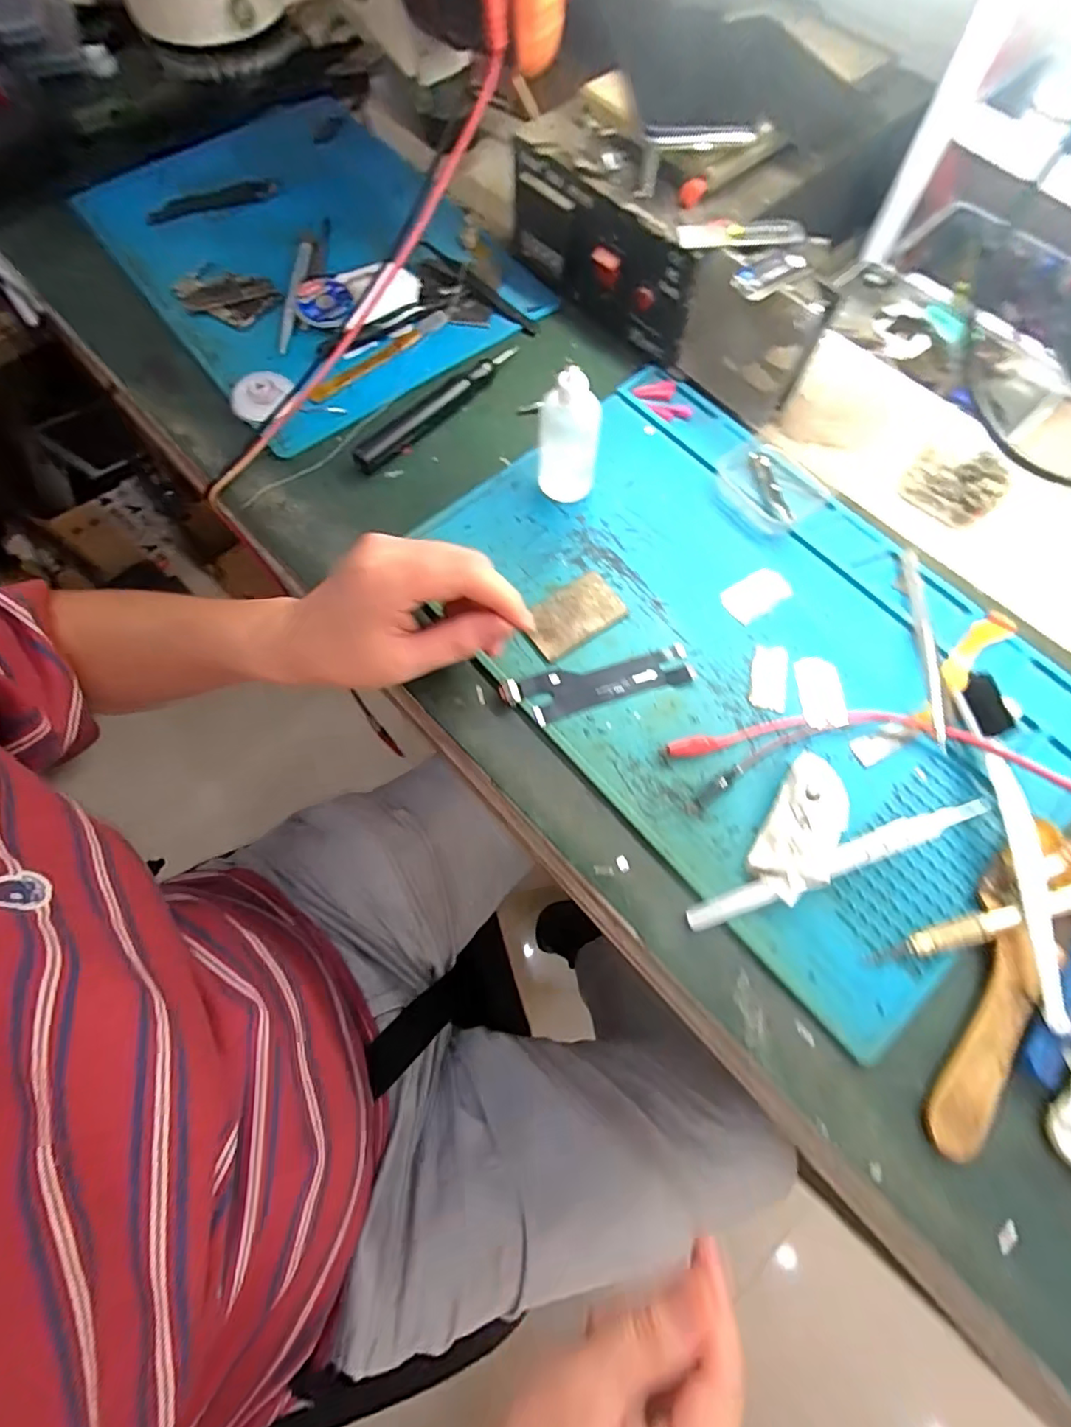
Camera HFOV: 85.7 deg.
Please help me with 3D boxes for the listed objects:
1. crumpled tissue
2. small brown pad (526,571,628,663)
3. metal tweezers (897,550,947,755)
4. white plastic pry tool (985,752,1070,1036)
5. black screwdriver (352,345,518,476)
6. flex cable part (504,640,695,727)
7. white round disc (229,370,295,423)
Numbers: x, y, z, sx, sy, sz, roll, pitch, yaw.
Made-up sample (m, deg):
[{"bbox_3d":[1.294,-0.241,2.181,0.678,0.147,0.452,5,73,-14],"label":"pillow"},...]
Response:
[{"bbox_3d":[0.138,0.059,0.297,0.036,0.016,0.073,30,73,11],"label":"crumpled tissue"},{"bbox_3d":[0.023,-0.059,0.348,0.060,0.006,0.035,-34,73,-11],"label":"small brown pad"},{"bbox_3d":[0.229,-0.042,0.337,0.013,0.010,0.127,5,70,3],"label":"metal tweezers"},{"bbox_3d":[0.245,0.084,0.285,0.016,0.012,0.128,3,70,2],"label":"white plastic pry tool"},{"bbox_3d":[-0.069,-0.216,0.402,0.023,0.013,0.144,40,75,14],"label":"black screwdriver"},{"bbox_3d":[0.037,-0.017,0.333,0.110,0.006,0.028,-13,70,-3],"label":"flex cable part"},{"bbox_3d":[-0.193,-0.224,0.407,0.043,0.013,0.043,0,70,1],"label":"white round disc"}]

